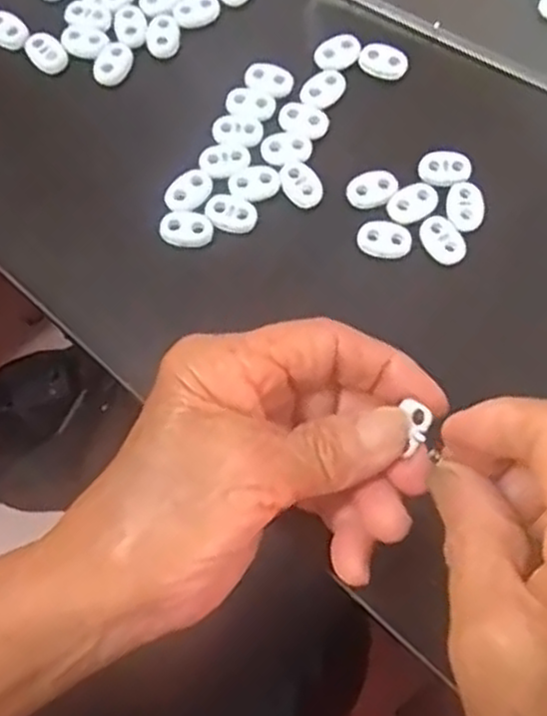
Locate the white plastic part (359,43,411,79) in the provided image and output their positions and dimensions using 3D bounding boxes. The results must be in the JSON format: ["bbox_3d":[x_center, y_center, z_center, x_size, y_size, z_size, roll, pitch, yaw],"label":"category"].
[{"bbox_3d":[0.052,-0.139,0.353,0.023,0.005,0.016,18,73,7],"label":"white plastic part"}]

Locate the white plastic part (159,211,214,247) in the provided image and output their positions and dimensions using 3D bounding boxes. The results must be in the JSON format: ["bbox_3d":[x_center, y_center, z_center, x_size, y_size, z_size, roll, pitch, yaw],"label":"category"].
[{"bbox_3d":[-0.037,-0.055,0.323,0.022,0.006,0.014,-1,71,1],"label":"white plastic part"}]

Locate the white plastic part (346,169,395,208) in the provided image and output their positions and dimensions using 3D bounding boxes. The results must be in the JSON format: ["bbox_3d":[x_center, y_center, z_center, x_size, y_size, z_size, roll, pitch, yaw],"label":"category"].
[{"bbox_3d":[0.043,-0.074,0.327,0.021,0.004,0.015,-21,72,-6],"label":"white plastic part"}]

